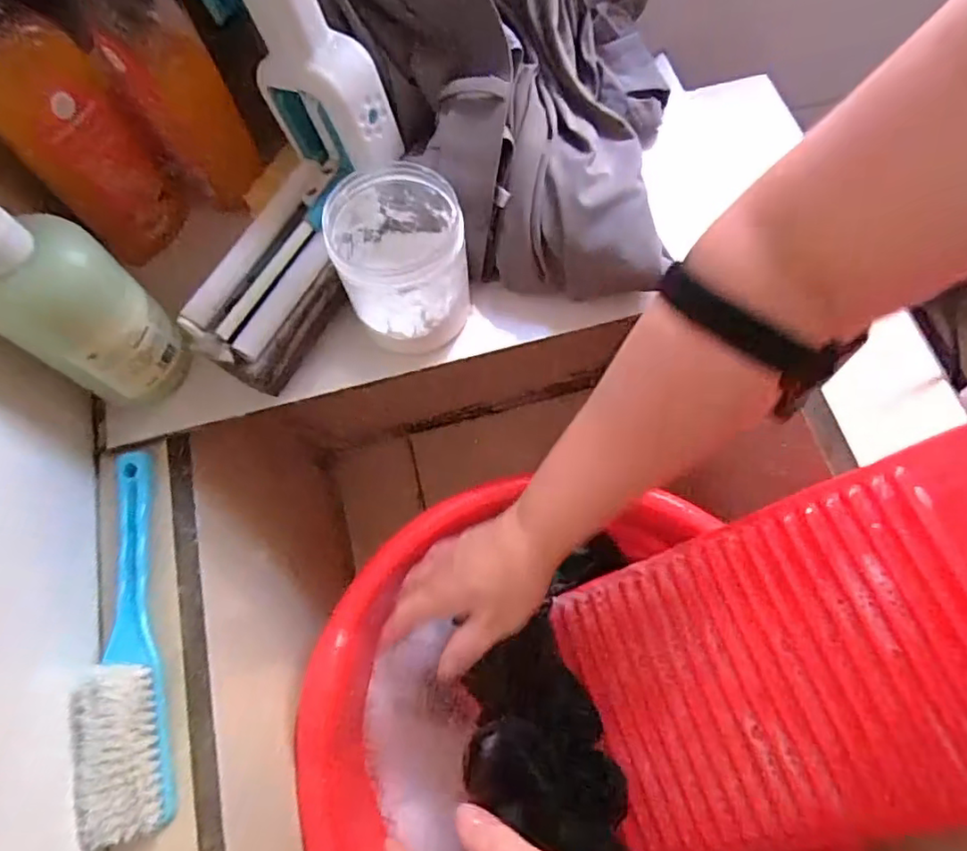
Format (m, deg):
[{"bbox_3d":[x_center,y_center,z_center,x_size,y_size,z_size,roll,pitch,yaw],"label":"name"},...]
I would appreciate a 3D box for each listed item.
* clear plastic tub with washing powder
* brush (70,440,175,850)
[{"bbox_3d":[-0.053,-0.107,0.399,0.078,0.094,0.084,-1,69,2],"label":"clear plastic tub with washing powder"},{"bbox_3d":[-0.216,0.119,0.361,0.041,0.029,0.223,-12,69,-2],"label":"brush"}]

